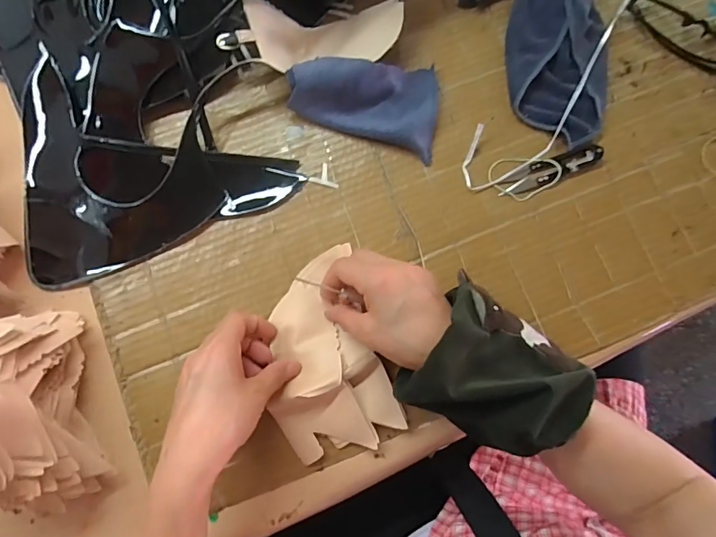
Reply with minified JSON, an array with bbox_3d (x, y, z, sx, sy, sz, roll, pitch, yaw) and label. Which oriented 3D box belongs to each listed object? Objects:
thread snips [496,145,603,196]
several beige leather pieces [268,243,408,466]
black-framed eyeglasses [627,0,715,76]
[{"bbox_3d":[0.184,-0.094,0.429,0.100,0.009,0.023,-19,81,-4],"label":"thread snips"},{"bbox_3d":[-0.033,0.074,0.385,0.099,0.027,0.163,-21,81,-4],"label":"several beige leather pieces"},{"bbox_3d":[0.331,-0.233,0.445,0.133,0.024,0.047,30,81,5],"label":"black-framed eyeglasses"}]

